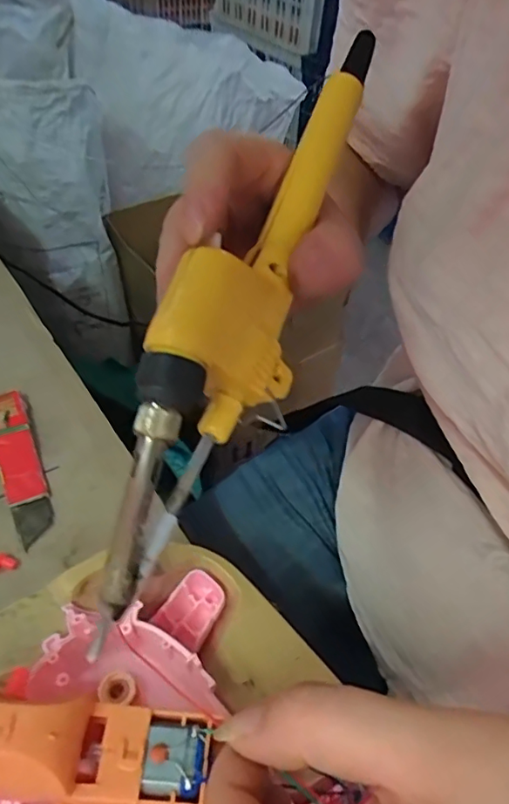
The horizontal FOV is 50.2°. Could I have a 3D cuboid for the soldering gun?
[{"bbox_3d":[-0.003,-0.031,0.169,0.032,0.036,0.197,17,69,16],"label":"soldering gun"}]

